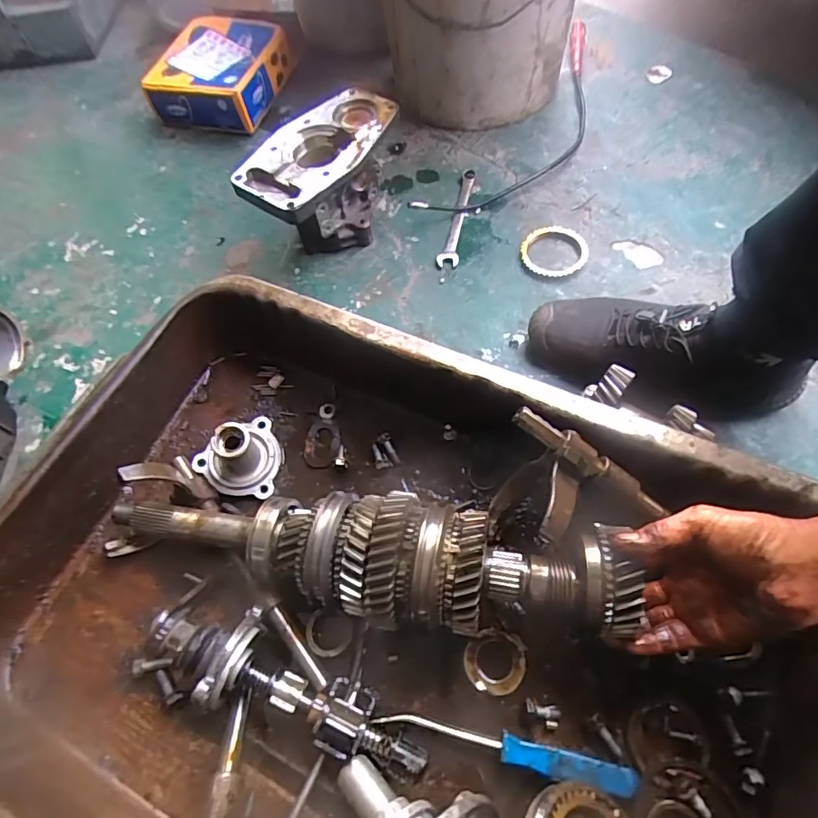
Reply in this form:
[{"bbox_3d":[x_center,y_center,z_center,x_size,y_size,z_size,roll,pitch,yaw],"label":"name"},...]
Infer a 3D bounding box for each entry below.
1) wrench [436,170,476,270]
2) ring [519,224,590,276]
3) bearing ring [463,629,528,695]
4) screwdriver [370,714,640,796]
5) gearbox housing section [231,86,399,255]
[{"bbox_3d":[0.063,-0.252,0.669,0.026,0.009,0.166,8,63,8],"label":"wrench"},{"bbox_3d":[0.176,-0.192,0.621,0.078,0.007,0.077,-2,62,3],"label":"ring"},{"bbox_3d":[0.071,0.208,0.423,0.049,0.005,0.047,-2,62,3],"label":"bearing ring"},{"bbox_3d":[0.070,0.255,0.387,0.192,0.018,0.018,9,63,9],"label":"screwdriver"},{"bbox_3d":[-0.097,-0.275,0.633,0.110,0.123,0.204,40,71,22],"label":"gearbox housing section"}]

